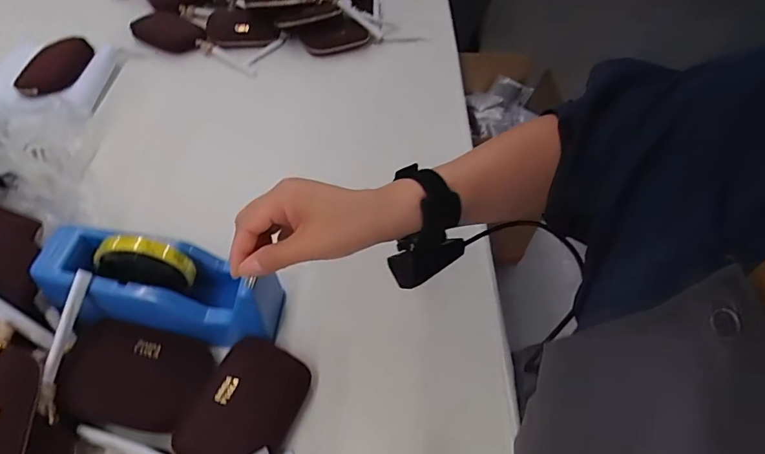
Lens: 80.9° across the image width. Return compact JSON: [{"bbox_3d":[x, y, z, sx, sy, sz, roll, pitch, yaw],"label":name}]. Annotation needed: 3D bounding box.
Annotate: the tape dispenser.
[{"bbox_3d":[-0.199,0.054,0.420,0.208,0.083,0.072,19,50,-16],"label":"tape dispenser"}]

